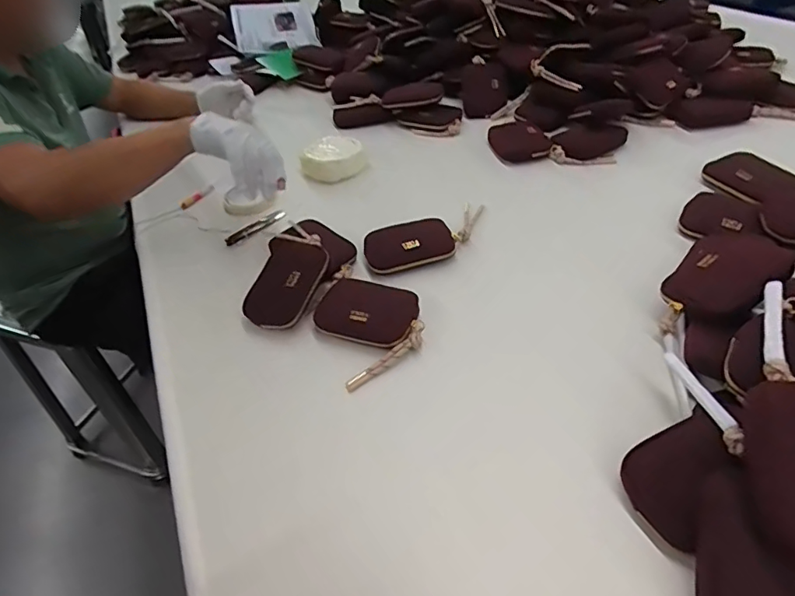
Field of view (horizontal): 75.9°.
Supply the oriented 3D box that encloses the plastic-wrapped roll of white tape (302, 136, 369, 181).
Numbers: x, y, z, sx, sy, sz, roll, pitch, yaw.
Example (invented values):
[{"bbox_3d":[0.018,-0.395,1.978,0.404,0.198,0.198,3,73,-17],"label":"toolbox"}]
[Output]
[{"bbox_3d":[-0.113,-0.241,0.886,0.105,0.053,0.105,-14,43,-6],"label":"plastic-wrapped roll of white tape"}]

